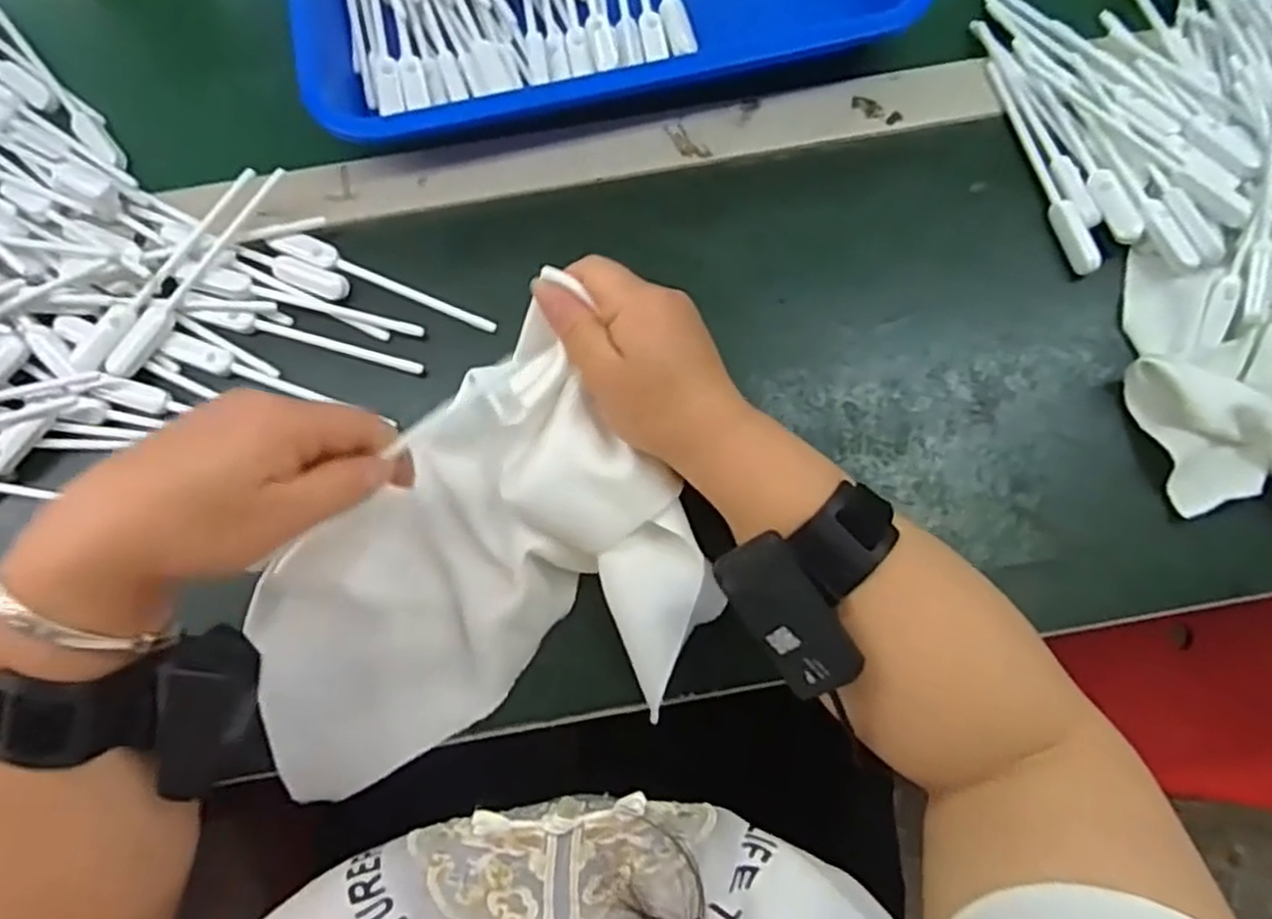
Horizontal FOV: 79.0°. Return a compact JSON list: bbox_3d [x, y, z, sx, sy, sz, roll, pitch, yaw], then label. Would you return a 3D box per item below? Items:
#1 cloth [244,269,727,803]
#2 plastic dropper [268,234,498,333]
[{"bbox_3d":[-0.088,0.038,0.379,0.222,0.067,0.203,-14,78,-2],"label":"cloth"},{"bbox_3d":[-0.141,-0.101,0.434,0.135,0.010,0.014,20,79,5],"label":"plastic dropper"}]

